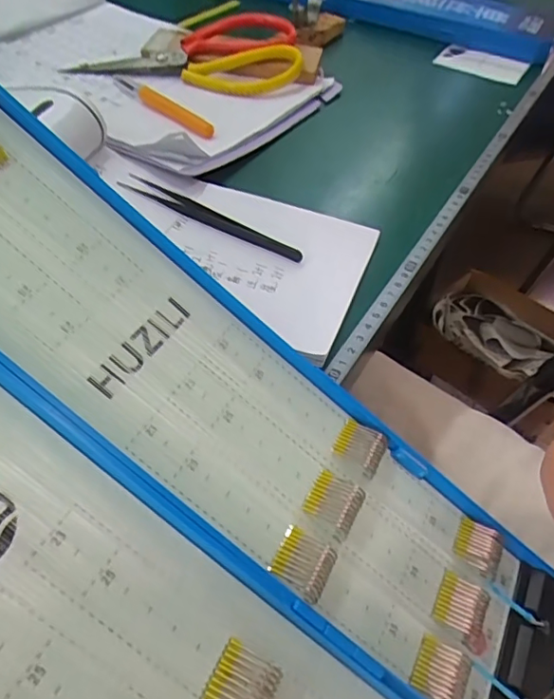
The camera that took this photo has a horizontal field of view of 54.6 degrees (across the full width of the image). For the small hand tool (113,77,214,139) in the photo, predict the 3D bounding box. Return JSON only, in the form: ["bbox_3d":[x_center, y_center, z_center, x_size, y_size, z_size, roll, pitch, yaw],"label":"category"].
[{"bbox_3d":[-0.094,-0.194,0.421,0.013,0.012,0.132,-30,57,-28],"label":"small hand tool"}]

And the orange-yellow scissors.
[{"bbox_3d":[-0.078,-0.273,0.474,0.193,0.030,0.122,2,48,-3],"label":"orange-yellow scissors"}]

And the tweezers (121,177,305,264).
[{"bbox_3d":[-0.042,-0.083,0.330,0.130,0.007,0.014,26,51,18],"label":"tweezers"}]

